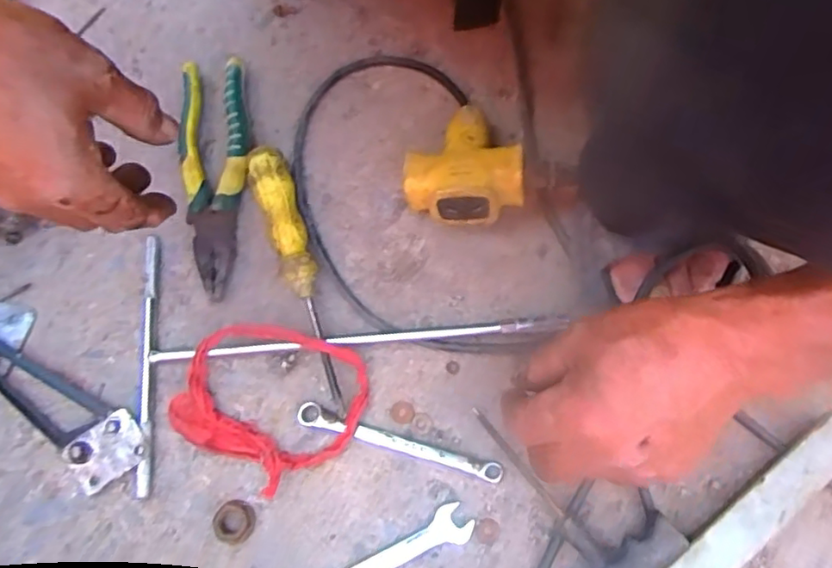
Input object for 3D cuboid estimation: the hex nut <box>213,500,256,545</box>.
[{"bbox_3d":[-0.115,0.150,0.391,0.025,0.010,0.025,15,72,6],"label":"hex nut"}]

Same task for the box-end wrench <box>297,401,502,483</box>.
[{"bbox_3d":[-0.012,0.105,0.407,0.138,0.011,0.014,17,72,6],"label":"box-end wrench"}]

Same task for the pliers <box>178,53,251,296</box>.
[{"bbox_3d":[-0.150,-0.082,0.462,0.049,0.019,0.190,-5,71,-1],"label":"pliers"}]

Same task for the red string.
[{"bbox_3d":[-0.097,0.078,0.413,0.117,0.016,0.102,20,73,7],"label":"red string"}]

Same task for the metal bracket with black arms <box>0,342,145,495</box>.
[{"bbox_3d":[-0.260,0.068,0.418,0.185,0.013,0.049,35,75,12],"label":"metal bracket with black arms"}]

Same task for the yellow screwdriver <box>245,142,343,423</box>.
[{"bbox_3d":[-0.079,-0.008,0.436,0.027,0.027,0.197,-21,72,-6],"label":"yellow screwdriver"}]

